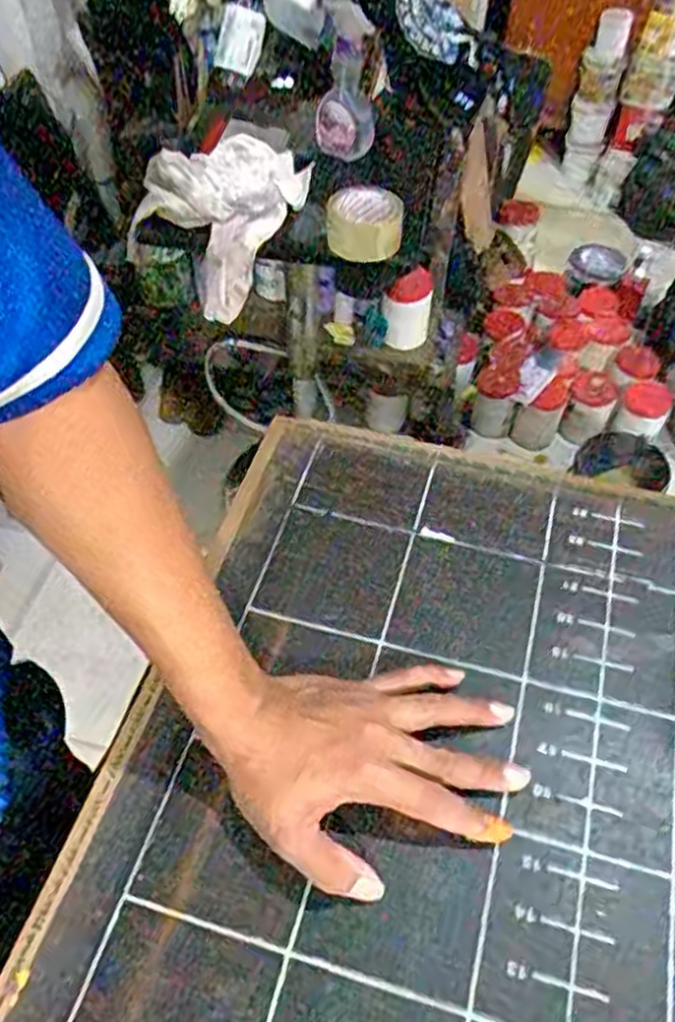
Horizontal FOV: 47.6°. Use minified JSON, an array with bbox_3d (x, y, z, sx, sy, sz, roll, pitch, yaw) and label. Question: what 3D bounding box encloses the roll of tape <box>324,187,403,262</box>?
[{"bbox_3d":[0.035,-0.374,1.005,0.098,0.063,0.096,0,53,0],"label":"roll of tape"}]

